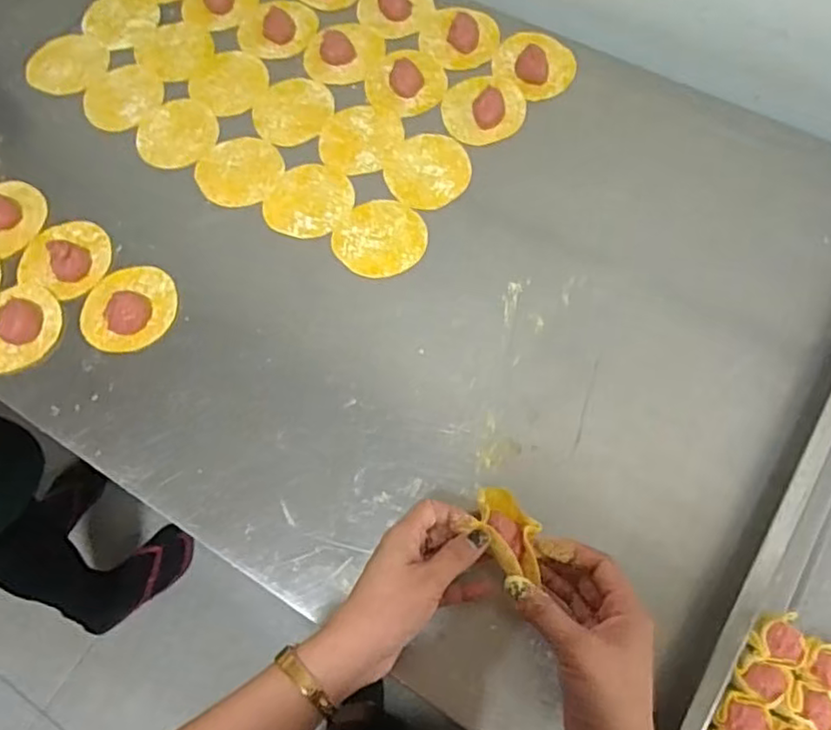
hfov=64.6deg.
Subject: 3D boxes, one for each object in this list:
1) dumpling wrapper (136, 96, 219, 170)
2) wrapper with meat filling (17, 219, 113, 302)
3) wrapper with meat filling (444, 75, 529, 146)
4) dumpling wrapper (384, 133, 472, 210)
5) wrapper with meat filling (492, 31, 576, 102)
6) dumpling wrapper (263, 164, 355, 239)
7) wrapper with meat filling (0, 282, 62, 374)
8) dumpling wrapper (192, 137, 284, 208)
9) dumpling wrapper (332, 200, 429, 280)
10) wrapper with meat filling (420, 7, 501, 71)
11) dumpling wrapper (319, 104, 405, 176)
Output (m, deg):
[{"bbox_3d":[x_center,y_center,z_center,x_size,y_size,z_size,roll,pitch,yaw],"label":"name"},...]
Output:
[{"bbox_3d":[-0.241,-0.233,0.663,0.078,0.004,0.082,0,68,-1],"label":"dumpling wrapper"},{"bbox_3d":[-0.322,-0.102,0.597,0.077,0.022,0.079,-1,69,2],"label":"wrapper with meat filling"},{"bbox_3d":[0.068,-0.258,0.651,0.080,0.013,0.083,2,69,3],"label":"wrapper with meat filling"},{"bbox_3d":[0.013,-0.187,0.631,0.079,0.004,0.085,-1,69,2],"label":"dumpling wrapper"},{"bbox_3d":[0.122,-0.313,0.666,0.084,0.018,0.072,41,75,16],"label":"wrapper with meat filling"},{"bbox_3d":[-0.101,-0.156,0.624,0.078,0.004,0.081,-1,69,2],"label":"dumpling wrapper"},{"bbox_3d":[-0.354,-0.033,0.578,0.071,0.016,0.084,25,72,11],"label":"wrapper with meat filling"},{"bbox_3d":[-0.173,-0.190,0.642,0.081,0.004,0.081,-1,69,2],"label":"dumpling wrapper"},{"bbox_3d":[-0.032,-0.117,0.604,0.079,0.004,0.081,-1,69,2],"label":"dumpling wrapper"},{"bbox_3d":[0.046,-0.346,0.688,0.081,0.022,0.079,-1,69,2],"label":"wrapper with meat filling"},{"bbox_3d":[-0.055,-0.224,0.649,0.074,0.004,0.086,27,72,12],"label":"dumpling wrapper"}]

